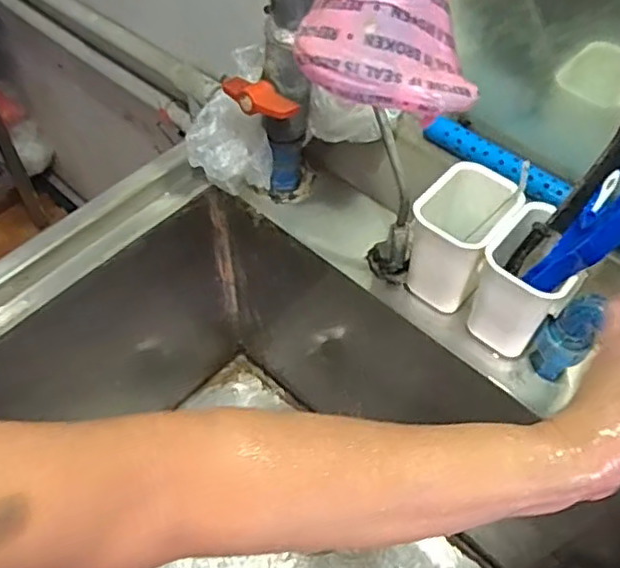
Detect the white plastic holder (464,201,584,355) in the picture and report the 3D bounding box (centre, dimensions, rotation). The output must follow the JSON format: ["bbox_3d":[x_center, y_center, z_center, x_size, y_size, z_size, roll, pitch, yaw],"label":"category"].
[{"bbox_3d":[0.190,0.001,0.565,0.076,0.107,0.085,32,60,20],"label":"white plastic holder"}]

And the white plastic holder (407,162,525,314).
[{"bbox_3d":[0.135,-0.041,0.591,0.073,0.103,0.088,34,61,21],"label":"white plastic holder"}]

